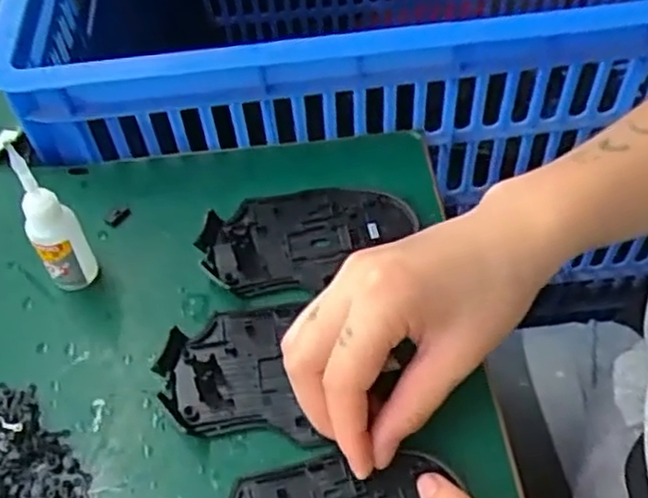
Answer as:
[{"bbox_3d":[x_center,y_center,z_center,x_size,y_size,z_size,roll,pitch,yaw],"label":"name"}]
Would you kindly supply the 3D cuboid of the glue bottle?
[{"bbox_3d":[-0.134,-0.012,0.355,0.023,0.095,0.020,-23,55,-15],"label":"glue bottle"}]

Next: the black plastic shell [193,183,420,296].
[{"bbox_3d":[-0.008,-0.009,0.399,0.115,0.011,0.062,-12,52,-7],"label":"black plastic shell"}]

